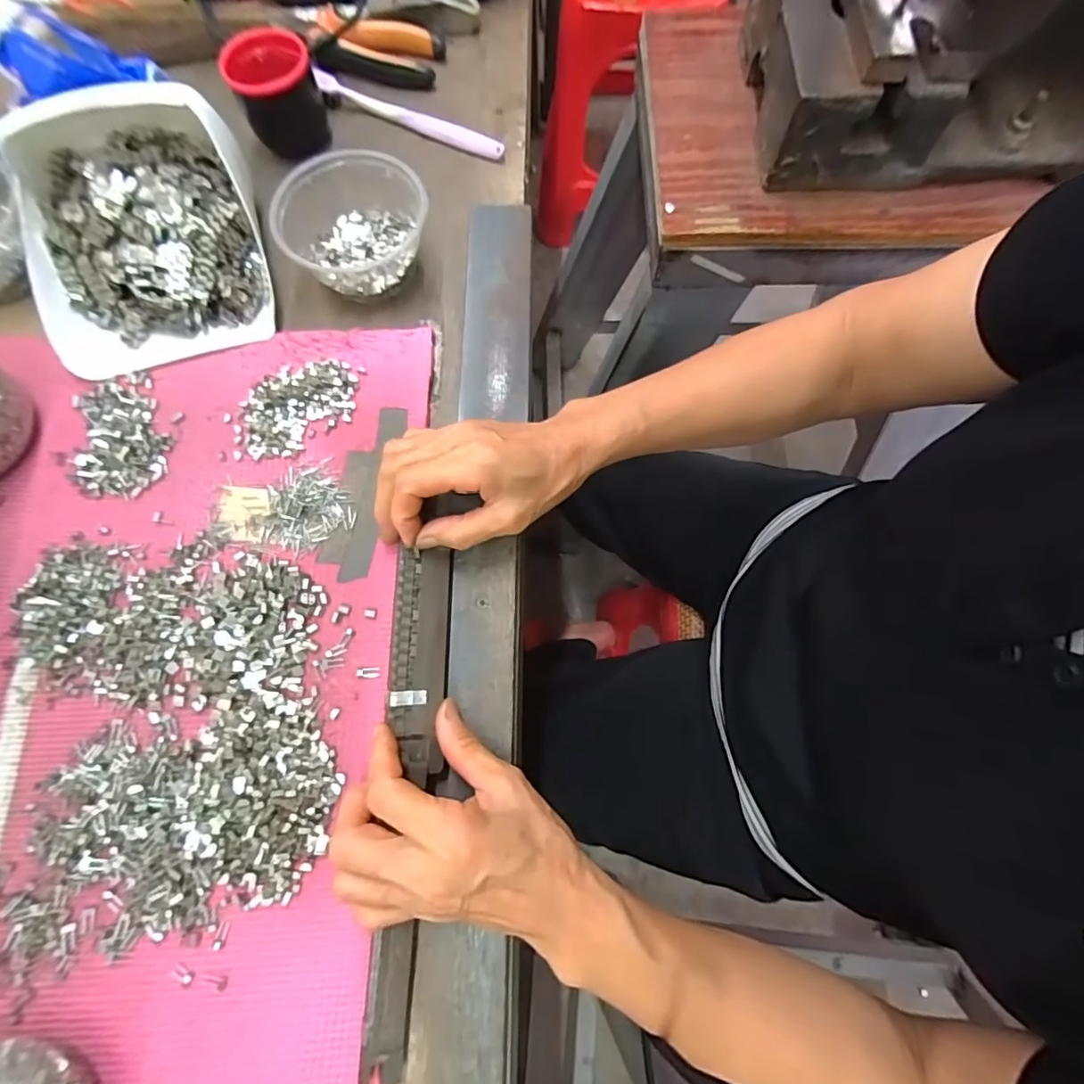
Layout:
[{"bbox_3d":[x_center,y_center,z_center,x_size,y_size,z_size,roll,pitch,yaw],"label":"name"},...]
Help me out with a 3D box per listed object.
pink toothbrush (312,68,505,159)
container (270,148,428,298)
[{"bbox_3d":[-0.113,-0.363,0.457,0.175,0.017,0.014,23,75,8],"label":"pink toothbrush"},{"bbox_3d":[-0.137,-0.230,0.395,0.108,0.050,0.095,-13,73,-4],"label":"container"}]

